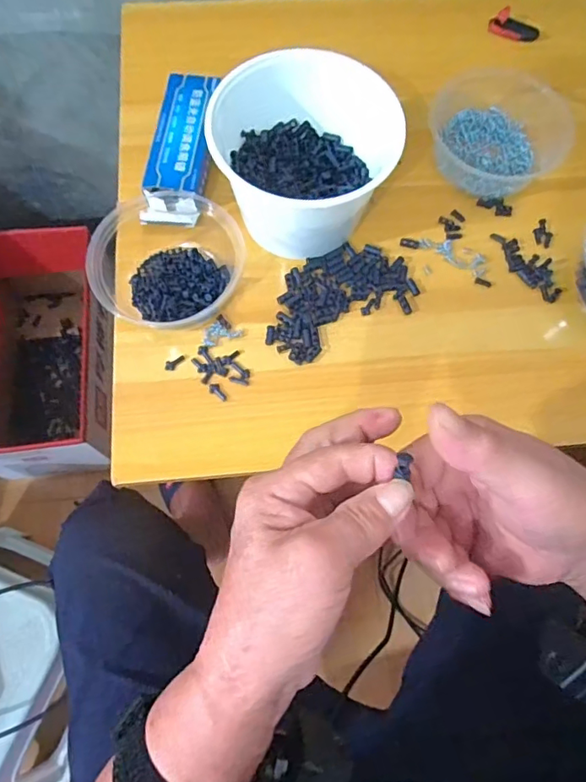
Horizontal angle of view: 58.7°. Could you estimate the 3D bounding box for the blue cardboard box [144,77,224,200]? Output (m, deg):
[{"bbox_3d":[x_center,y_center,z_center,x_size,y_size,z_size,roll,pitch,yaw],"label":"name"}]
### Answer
[{"bbox_3d":[-0.113,-0.267,0.549,0.059,0.023,0.155,6,74,0],"label":"blue cardboard box"}]

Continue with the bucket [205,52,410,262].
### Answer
[{"bbox_3d":[0.008,-0.217,0.490,0.146,0.110,0.136,1,71,-3],"label":"bucket"}]

